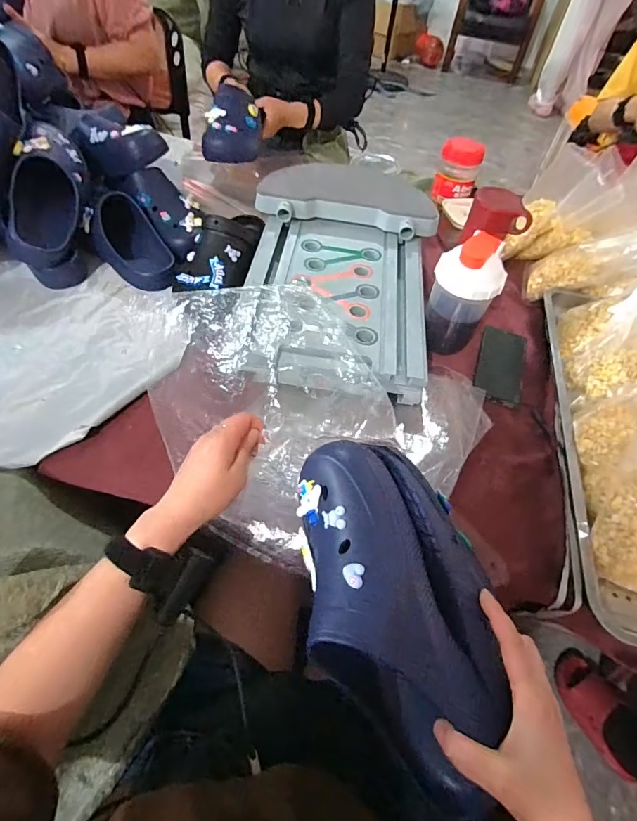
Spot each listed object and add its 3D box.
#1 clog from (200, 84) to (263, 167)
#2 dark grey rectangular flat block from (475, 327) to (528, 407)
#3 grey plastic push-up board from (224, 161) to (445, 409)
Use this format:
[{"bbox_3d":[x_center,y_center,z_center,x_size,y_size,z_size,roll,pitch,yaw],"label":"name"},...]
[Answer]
[{"bbox_3d":[-0.183,-0.624,0.930,0.105,0.079,0.217,4,54,-3],"label":"clog"},{"bbox_3d":[0.309,-0.077,0.718,0.077,0.007,0.171,21,55,9],"label":"dark grey rectangular flat block"},{"bbox_3d":[0.025,-0.235,0.691,0.325,0.086,0.443,10,54,1],"label":"grey plastic push-up board"}]

